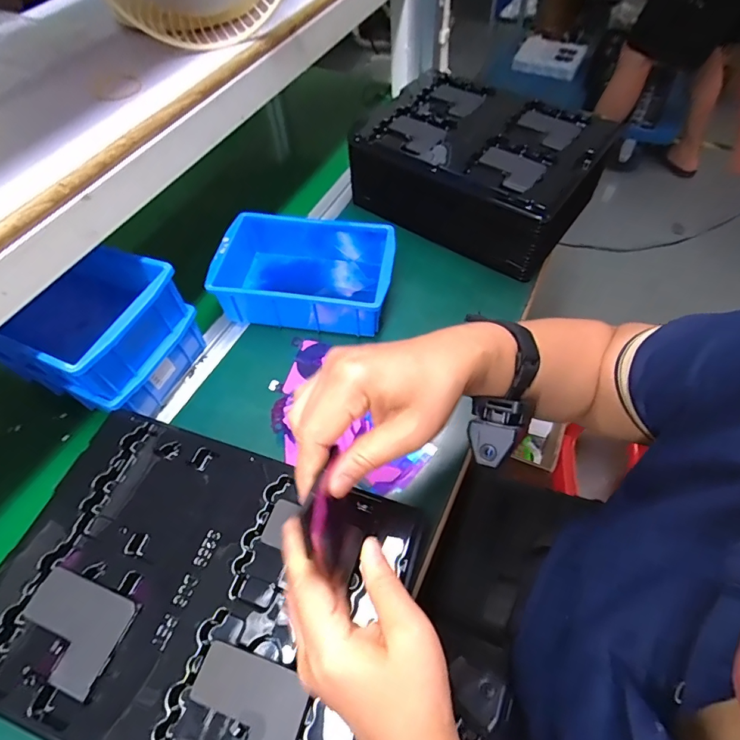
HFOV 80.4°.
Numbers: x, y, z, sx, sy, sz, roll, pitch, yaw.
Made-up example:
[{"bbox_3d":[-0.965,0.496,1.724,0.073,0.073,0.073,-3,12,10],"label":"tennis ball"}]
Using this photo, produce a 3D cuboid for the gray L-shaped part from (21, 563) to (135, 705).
[{"bbox_3d":[-0.215,0.183,0.312,0.078,0.004,0.060,17,59,14],"label":"gray L-shaped part"}]

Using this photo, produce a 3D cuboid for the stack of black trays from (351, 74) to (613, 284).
[{"bbox_3d":[0.149,-0.278,0.617,0.298,0.108,0.242,36,65,24],"label":"stack of black trays"}]

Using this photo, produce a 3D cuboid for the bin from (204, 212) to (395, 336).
[{"bbox_3d":[-0.077,-0.119,0.541,0.199,0.071,0.135,5,57,6],"label":"bin"}]

